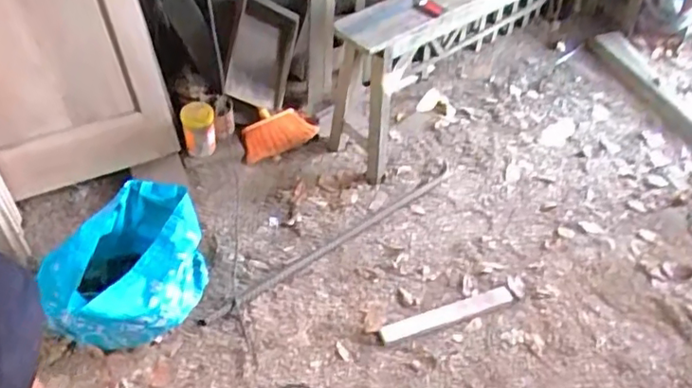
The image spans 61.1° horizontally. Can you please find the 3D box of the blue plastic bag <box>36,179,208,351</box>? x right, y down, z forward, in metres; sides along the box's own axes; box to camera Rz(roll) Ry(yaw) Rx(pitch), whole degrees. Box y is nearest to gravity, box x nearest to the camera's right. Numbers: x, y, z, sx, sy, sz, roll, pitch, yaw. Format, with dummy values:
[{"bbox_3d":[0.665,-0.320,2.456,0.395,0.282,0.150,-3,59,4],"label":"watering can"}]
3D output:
[{"bbox_3d":[-0.516,0.190,1.473,0.289,0.307,0.386,2,47,-2],"label":"blue plastic bag"}]

